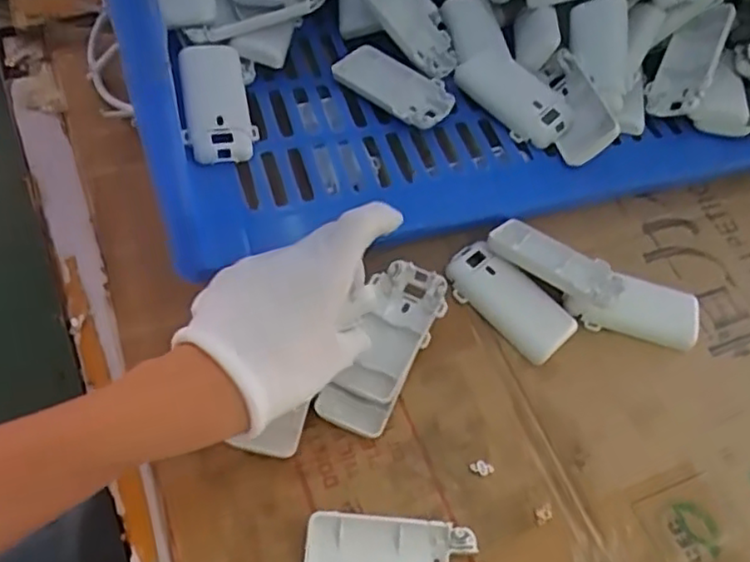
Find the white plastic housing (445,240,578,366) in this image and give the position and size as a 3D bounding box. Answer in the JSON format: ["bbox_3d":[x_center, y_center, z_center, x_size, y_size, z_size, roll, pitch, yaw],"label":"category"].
[{"bbox_3d":[0.094,0.014,0.468,0.095,0.012,0.043,44,91,12],"label":"white plastic housing"}]

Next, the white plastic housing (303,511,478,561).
[{"bbox_3d":[0.008,0.159,0.375,0.095,0.015,0.045,6,57,-1],"label":"white plastic housing"}]

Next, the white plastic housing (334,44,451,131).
[{"bbox_3d":[0.016,-0.152,0.524,0.095,0.018,0.048,33,61,13],"label":"white plastic housing"}]

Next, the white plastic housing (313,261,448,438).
[{"bbox_3d":[0.008,0.041,0.425,0.047,0.026,0.115,22,67,9],"label":"white plastic housing"}]

